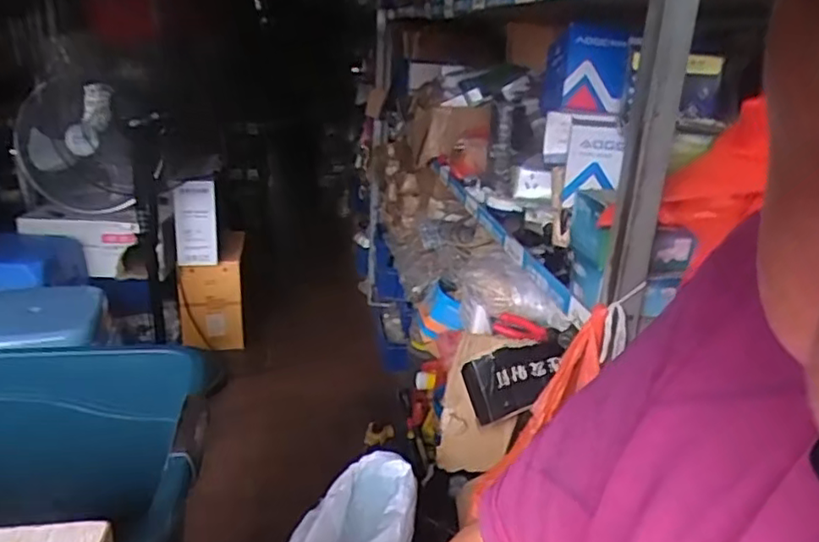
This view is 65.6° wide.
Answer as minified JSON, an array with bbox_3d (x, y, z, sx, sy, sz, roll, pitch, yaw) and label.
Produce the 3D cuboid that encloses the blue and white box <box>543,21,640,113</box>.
[{"bbox_3d":[0.232,-0.265,0.833,0.089,0.103,0.092,2,20,-4],"label":"blue and white box"}]

